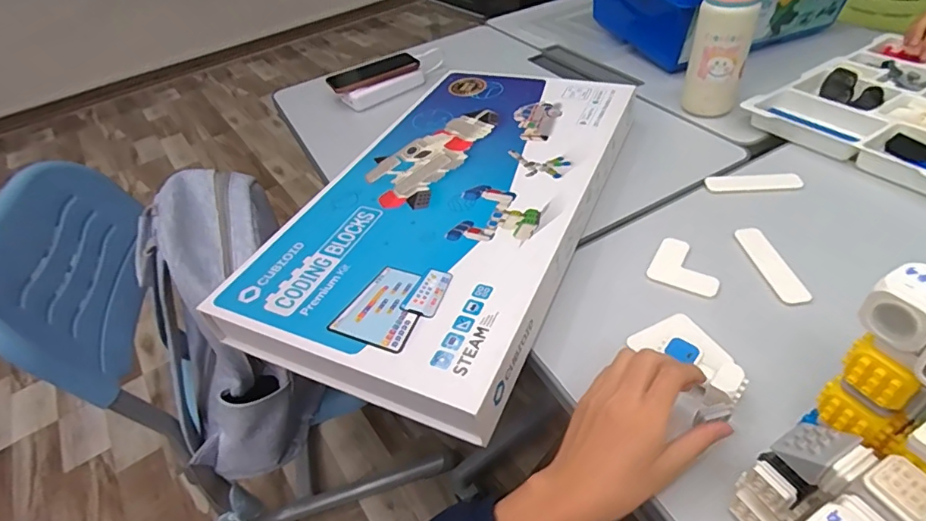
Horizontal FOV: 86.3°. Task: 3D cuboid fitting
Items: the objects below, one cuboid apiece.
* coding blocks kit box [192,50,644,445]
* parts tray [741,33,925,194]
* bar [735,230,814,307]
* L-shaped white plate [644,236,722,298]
[{"bbox_3d":[-0.004,-0.085,0.594,0.308,0.051,0.571,13,47,21],"label":"coding blocks kit box"},{"bbox_3d":[0.613,-0.213,0.667,0.368,0.034,0.269,-28,47,-20],"label":"parts tray"},{"bbox_3d":[0.315,0.002,0.505,0.031,0.004,0.106,-7,43,1],"label":"bar"},{"bbox_3d":[0.234,0.006,0.515,0.067,0.007,0.064,20,50,27],"label":"L-shaped white plate"}]

